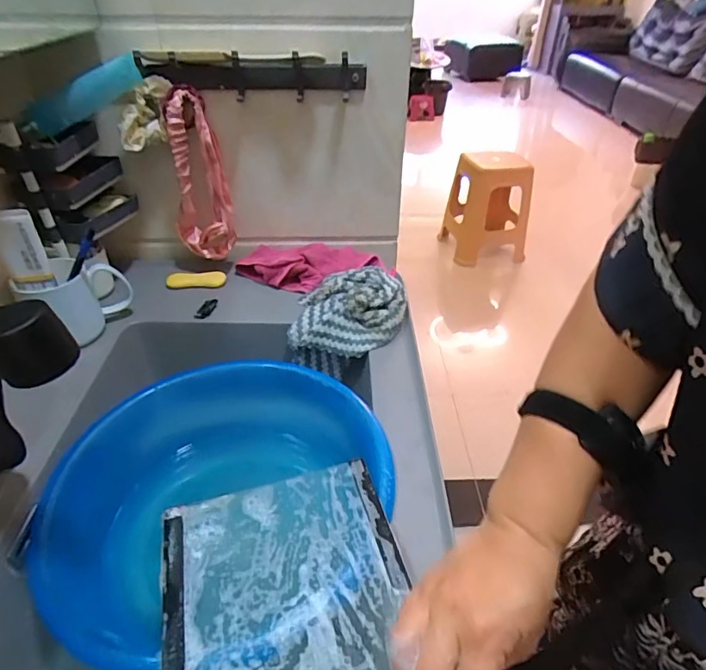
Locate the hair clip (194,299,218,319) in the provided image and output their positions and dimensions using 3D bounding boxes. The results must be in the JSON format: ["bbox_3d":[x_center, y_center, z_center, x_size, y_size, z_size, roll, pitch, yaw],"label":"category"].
[{"bbox_3d":[-0.206,-0.037,0.702,0.020,0.008,0.040,11,39,14],"label":"hair clip"}]

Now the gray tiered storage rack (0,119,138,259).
[{"bbox_3d":[-0.368,-0.206,0.647,0.093,0.143,0.146,2,37,2],"label":"gray tiered storage rack"}]

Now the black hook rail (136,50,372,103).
[{"bbox_3d":[-0.128,-0.335,0.643,0.284,0.050,0.061,5,37,5],"label":"black hook rail"}]

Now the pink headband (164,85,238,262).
[{"bbox_3d":[-0.218,-0.211,0.708,0.080,0.244,0.044,-10,39,-14],"label":"pink headband"}]

